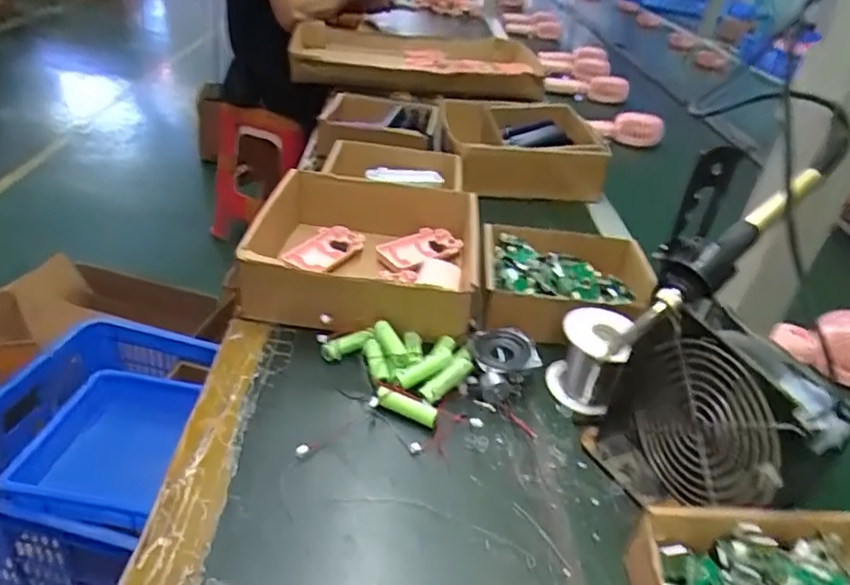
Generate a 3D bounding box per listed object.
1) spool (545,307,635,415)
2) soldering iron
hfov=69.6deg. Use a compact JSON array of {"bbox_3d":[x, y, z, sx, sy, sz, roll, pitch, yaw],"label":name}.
[{"bbox_3d":[0.134,0.053,0.505,0.054,0.070,0.054,16,36,15],"label":"spool"},{"bbox_3d":[0.178,-0.025,0.363,0.158,0.025,0.023,-38,47,-8],"label":"soldering iron"}]

